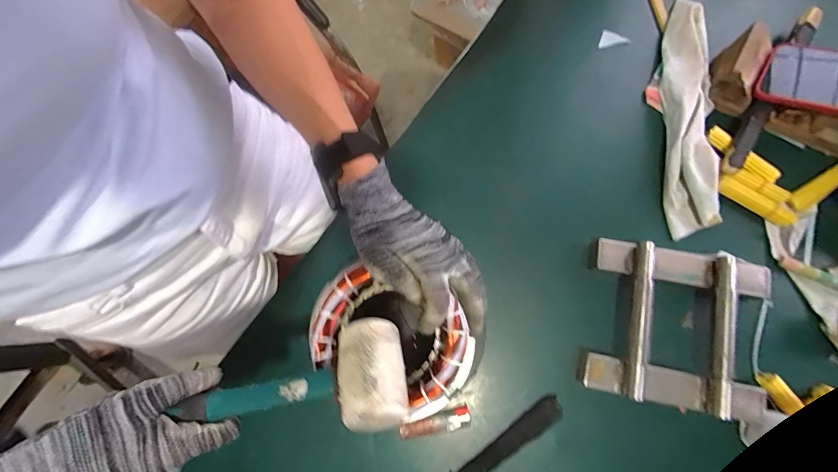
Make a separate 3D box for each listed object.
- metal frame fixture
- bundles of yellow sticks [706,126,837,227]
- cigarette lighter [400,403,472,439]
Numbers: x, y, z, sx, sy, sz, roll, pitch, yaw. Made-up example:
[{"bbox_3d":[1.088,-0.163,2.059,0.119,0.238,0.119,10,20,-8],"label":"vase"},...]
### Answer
[{"bbox_3d":[0.304,0.105,0.449,0.194,0.046,0.182,11,80,5],"label":"metal frame fixture"},{"bbox_3d":[0.456,-0.070,0.490,0.174,0.026,0.100,18,80,7],"label":"bundles of yellow sticks"},{"bbox_3d":[0.019,0.225,0.452,0.084,0.013,0.025,-12,78,1],"label":"cigarette lighter"}]

